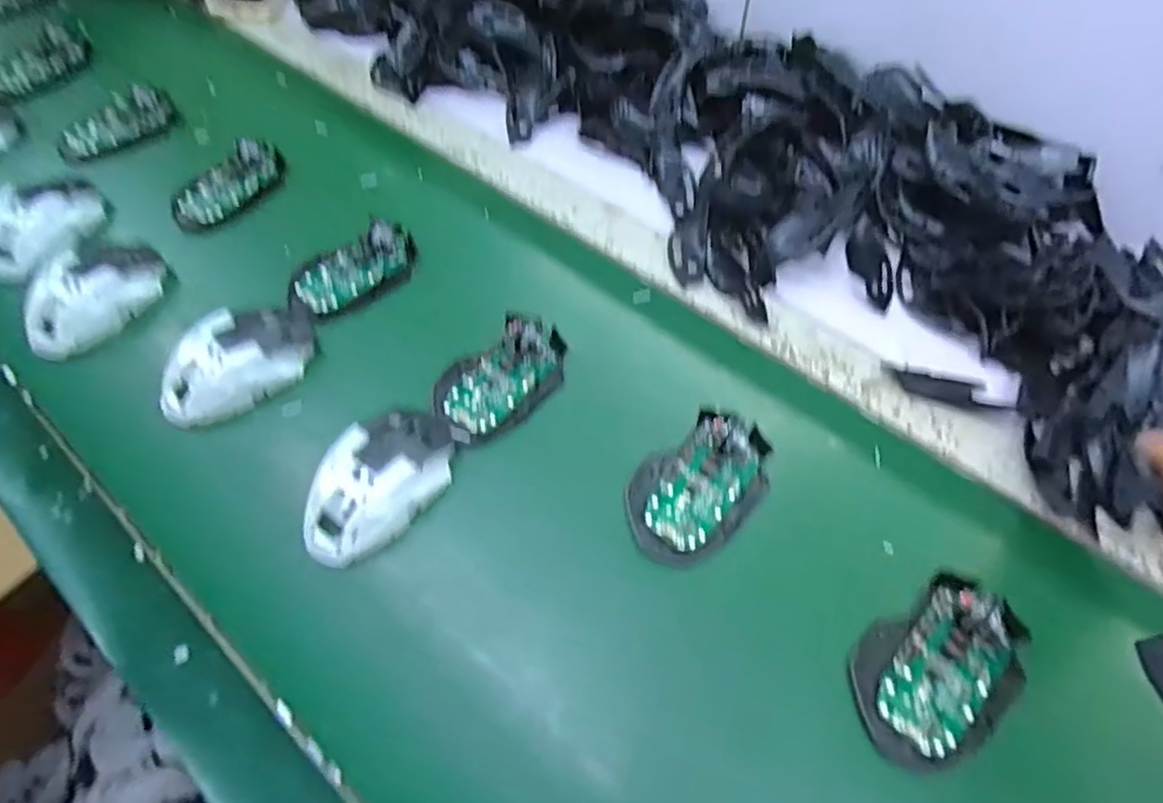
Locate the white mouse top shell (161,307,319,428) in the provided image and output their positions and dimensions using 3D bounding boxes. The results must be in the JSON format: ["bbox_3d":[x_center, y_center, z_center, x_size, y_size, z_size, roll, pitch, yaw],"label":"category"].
[{"bbox_3d":[-0.265,-0.032,0.483,0.120,0.039,0.069,-27,63,-15],"label":"white mouse top shell"}]

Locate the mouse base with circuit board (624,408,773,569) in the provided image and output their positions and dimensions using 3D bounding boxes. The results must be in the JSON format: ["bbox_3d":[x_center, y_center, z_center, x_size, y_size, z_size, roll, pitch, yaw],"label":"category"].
[{"bbox_3d":[0.081,0.056,0.434,0.075,0.032,0.115,39,67,21],"label":"mouse base with circuit board"}]

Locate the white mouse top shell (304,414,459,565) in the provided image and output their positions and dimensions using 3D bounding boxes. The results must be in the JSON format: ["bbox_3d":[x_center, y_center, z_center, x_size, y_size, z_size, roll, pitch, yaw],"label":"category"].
[{"bbox_3d":[-0.137,0.052,0.424,0.064,0.037,0.118,36,66,20],"label":"white mouse top shell"}]

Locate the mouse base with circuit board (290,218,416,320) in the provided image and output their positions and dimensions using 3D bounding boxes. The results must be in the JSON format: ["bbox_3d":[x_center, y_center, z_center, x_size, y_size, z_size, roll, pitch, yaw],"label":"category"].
[{"bbox_3d":[-0.194,-0.114,0.542,0.113,0.022,0.057,-39,66,-20],"label":"mouse base with circuit board"}]

